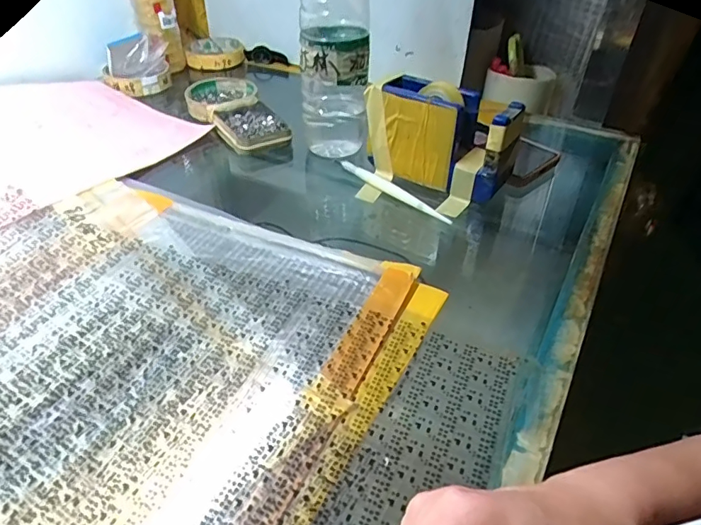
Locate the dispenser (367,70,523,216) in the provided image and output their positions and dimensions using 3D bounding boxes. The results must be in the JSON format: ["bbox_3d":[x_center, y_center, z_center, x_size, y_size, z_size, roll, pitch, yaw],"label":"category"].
[{"bbox_3d":[0.083,-0.111,0.451,0.130,0.089,0.053,28,48,29],"label":"dispenser"}]

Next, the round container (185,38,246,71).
[{"bbox_3d":[-0.200,-0.313,0.751,0.084,0.020,0.094,-7,41,-8],"label":"round container"}]

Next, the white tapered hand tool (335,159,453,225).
[{"bbox_3d":[0.033,-0.070,0.457,0.007,0.010,0.143,-30,49,-31],"label":"white tapered hand tool"}]

